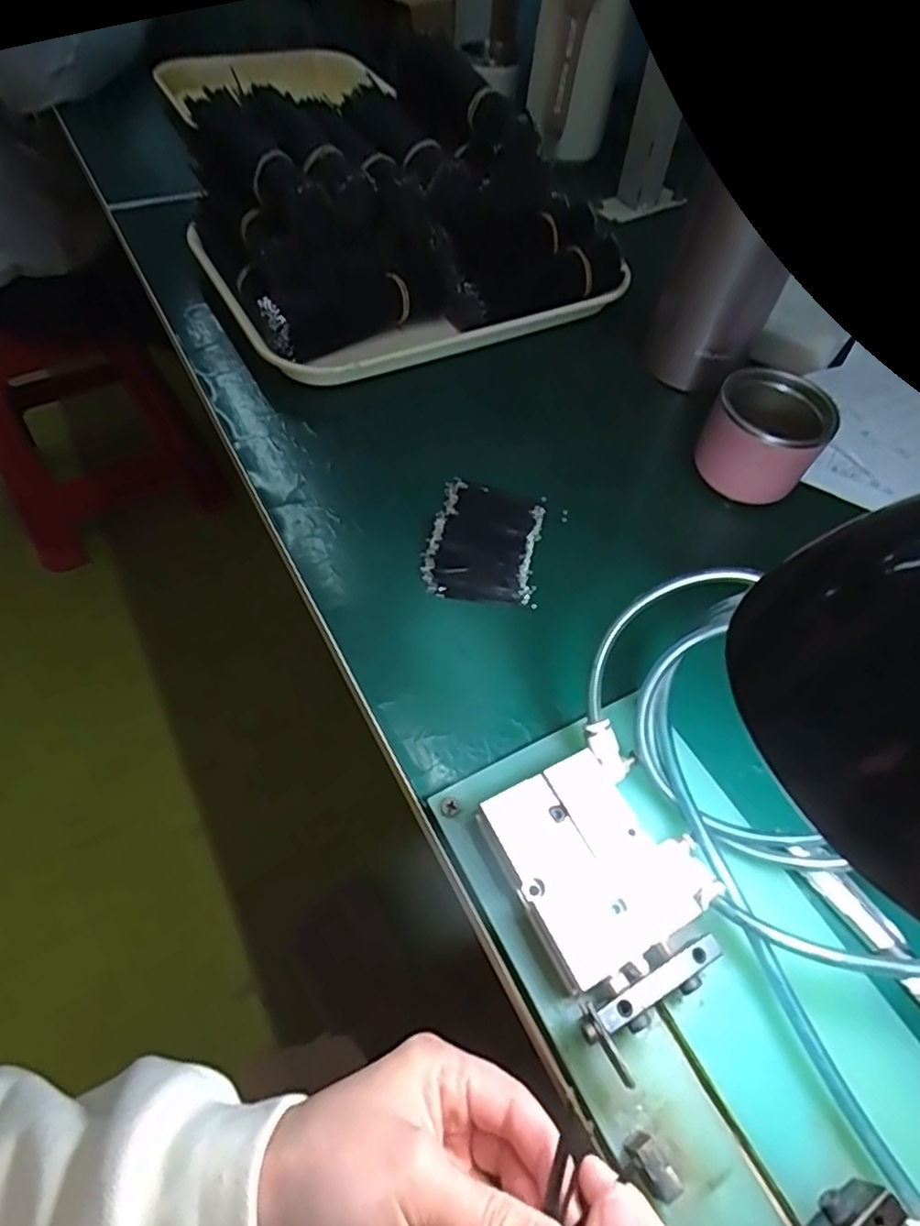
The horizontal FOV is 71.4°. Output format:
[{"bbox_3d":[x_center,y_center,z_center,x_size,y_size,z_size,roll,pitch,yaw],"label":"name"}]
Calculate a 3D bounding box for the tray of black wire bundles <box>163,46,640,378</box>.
[{"bbox_3d":[-0.051,-0.311,0.478,0.266,0.120,0.254,-26,62,-21],"label":"tray of black wire bundles"}]

